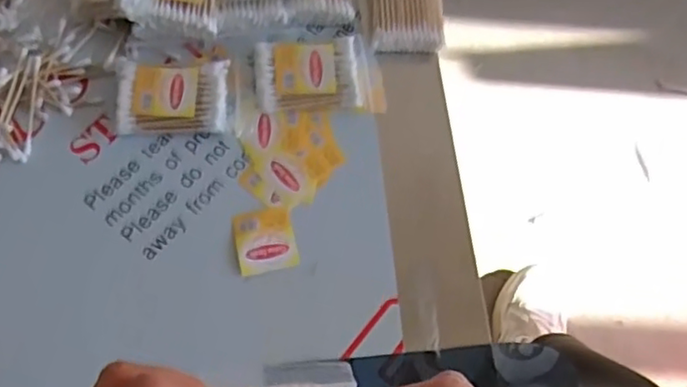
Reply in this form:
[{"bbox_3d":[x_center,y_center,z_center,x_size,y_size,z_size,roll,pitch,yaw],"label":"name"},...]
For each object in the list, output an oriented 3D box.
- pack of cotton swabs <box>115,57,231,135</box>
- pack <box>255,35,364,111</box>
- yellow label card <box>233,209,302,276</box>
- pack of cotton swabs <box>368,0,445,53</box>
[{"bbox_3d":[-0.123,-0.071,0.468,0.077,0.024,0.055,-3,66,-3],"label":"pack of cotton swabs"},{"bbox_3d":[-0.025,-0.087,0.479,0.078,0.022,0.053,-7,66,-5],"label":"pack"},{"bbox_3d":[-0.053,0.031,0.439,0.039,0.004,0.045,-11,67,-6],"label":"yellow label card"},{"bbox_3d":[0.049,-0.149,0.514,0.057,0.017,0.083,1,66,-1],"label":"pack of cotton swabs"}]

